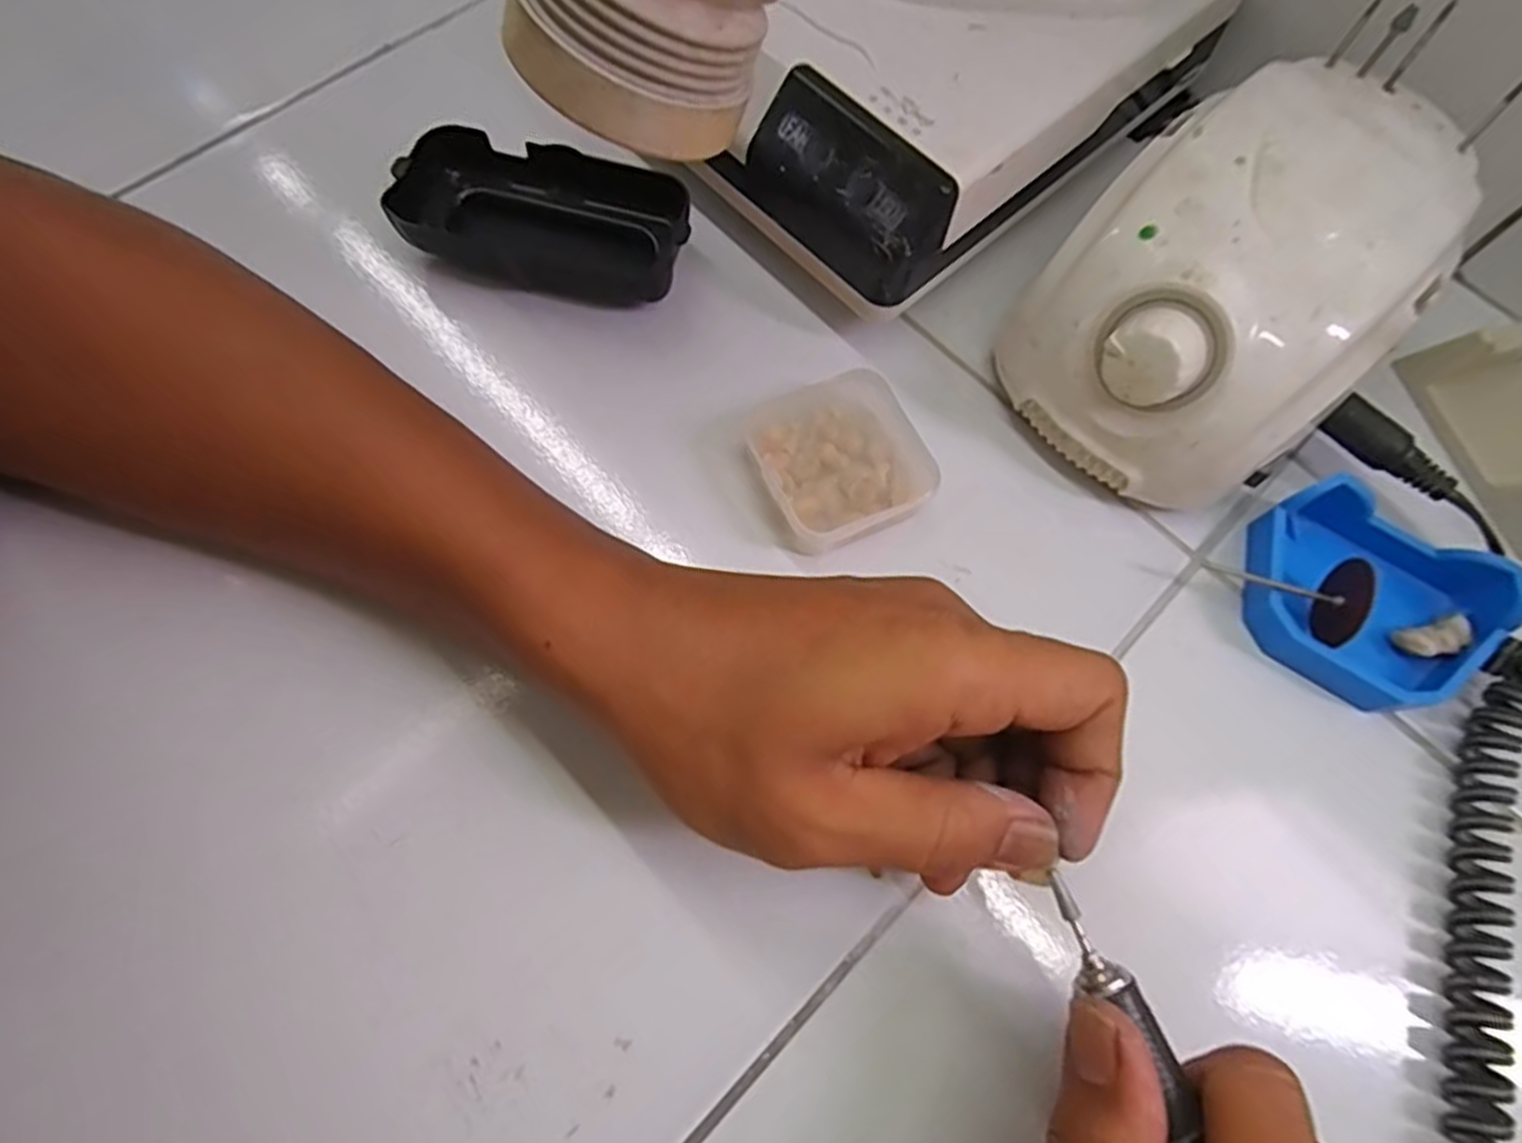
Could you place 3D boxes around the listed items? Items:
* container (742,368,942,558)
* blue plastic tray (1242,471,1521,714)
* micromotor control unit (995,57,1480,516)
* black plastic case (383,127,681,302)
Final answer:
[{"bbox_3d":[0.028,-0.038,0.273,0.060,0.019,0.059,-25,74,-9],"label":"container"},{"bbox_3d":[0.207,0.010,0.257,0.079,0.028,0.062,32,74,9],"label":"blue plastic tray"},{"bbox_3d":[0.161,-0.098,0.265,0.099,0.073,0.142,43,76,12],"label":"micromotor control unit"},{"bbox_3d":[-0.084,-0.138,0.301,0.109,0.026,0.052,13,72,3],"label":"black plastic case"}]

